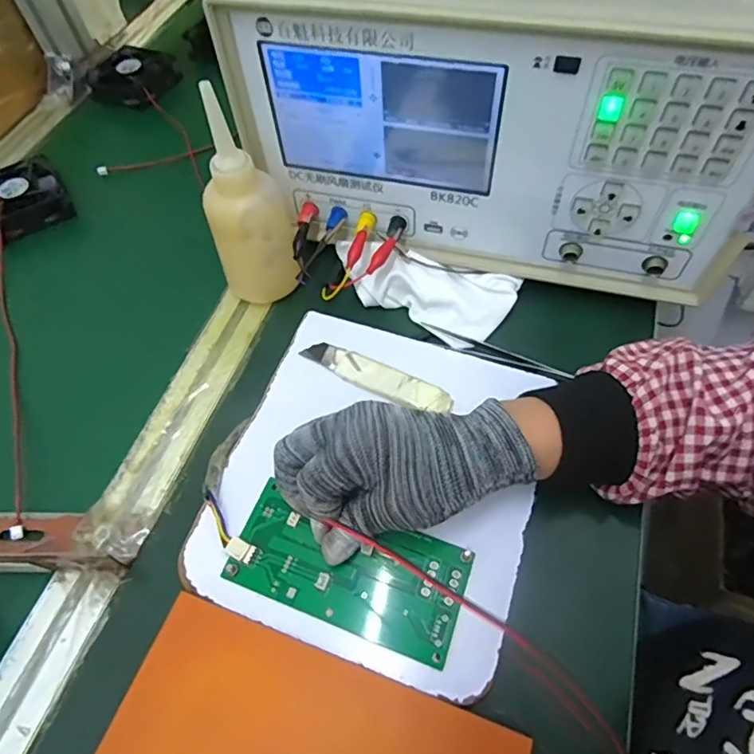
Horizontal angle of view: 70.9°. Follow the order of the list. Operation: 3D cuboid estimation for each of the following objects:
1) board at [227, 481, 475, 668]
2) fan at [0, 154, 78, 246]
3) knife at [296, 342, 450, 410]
[{"bbox_3d":[-0.018,0.112,0.308,0.134,0.007,0.063,14,58,10],"label":"board"},{"bbox_3d":[-0.344,-0.174,0.511,0.079,0.023,0.079,-29,61,-12],"label":"fan"},{"bbox_3d":[-0.002,-0.001,0.375,0.110,0.008,0.024,26,65,18],"label":"knife"}]

